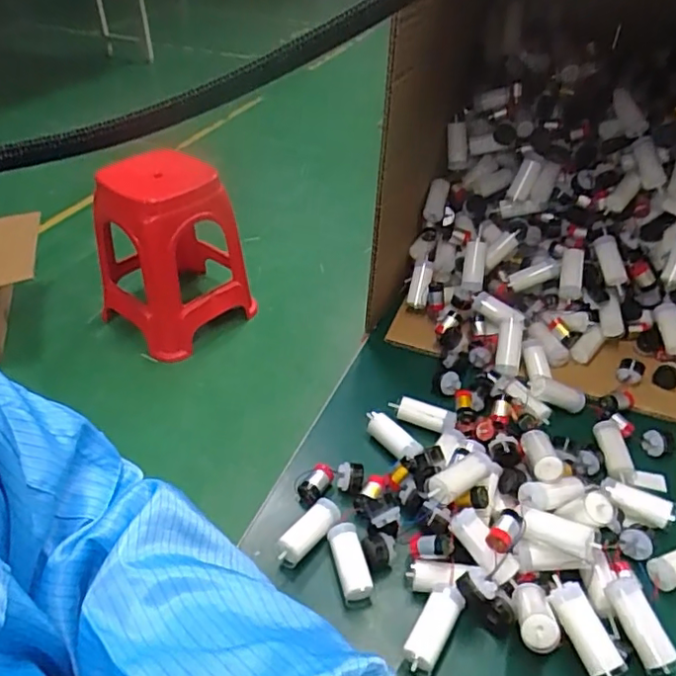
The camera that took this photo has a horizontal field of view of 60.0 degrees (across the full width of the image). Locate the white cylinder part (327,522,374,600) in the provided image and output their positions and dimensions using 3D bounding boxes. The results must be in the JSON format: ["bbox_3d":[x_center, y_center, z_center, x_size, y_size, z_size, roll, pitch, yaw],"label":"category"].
[{"bbox_3d":[0.008,0.153,0.395,0.020,0.020,0.048,-9,41,-12],"label":"white cylinder part"}]

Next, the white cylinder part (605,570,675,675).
[{"bbox_3d":[0.185,0.175,0.358,0.018,0.016,0.058,-14,67,-18],"label":"white cylinder part"}]

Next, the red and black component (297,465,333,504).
[{"bbox_3d":[-0.018,0.110,0.445,0.016,0.015,0.032,31,73,31],"label":"red and black component"}]

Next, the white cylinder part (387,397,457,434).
[{"bbox_3d":[0.072,0.065,0.500,0.058,0.014,0.018,19,43,20],"label":"white cylinder part"}]

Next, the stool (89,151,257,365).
[{"bbox_3d":[-0.455,-0.256,1.653,0.368,0.451,0.368,30,48,30],"label":"stool"}]

